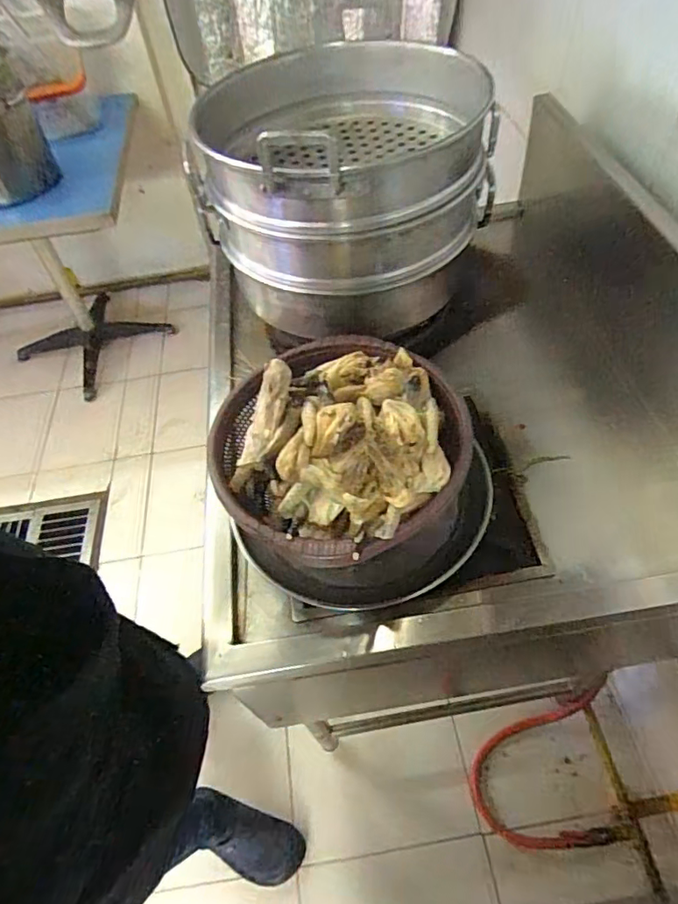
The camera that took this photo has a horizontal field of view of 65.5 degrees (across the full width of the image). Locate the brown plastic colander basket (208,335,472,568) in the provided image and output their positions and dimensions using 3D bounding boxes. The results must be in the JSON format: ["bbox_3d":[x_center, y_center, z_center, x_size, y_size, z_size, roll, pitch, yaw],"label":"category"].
[{"bbox_3d":[-0.001,-0.023,0.632,0.299,0.131,0.293,-33,58,-20],"label":"brown plastic colander basket"}]

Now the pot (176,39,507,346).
[{"bbox_3d":[0.020,-0.433,0.850,0.418,0.257,0.466,7,53,8],"label":"pot"}]

